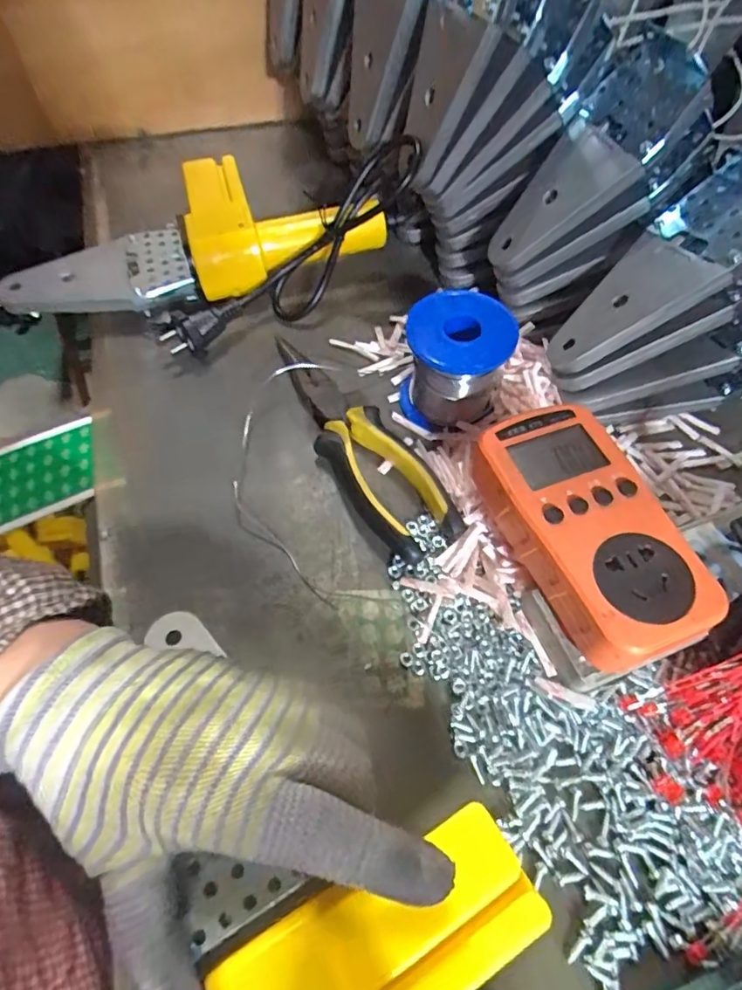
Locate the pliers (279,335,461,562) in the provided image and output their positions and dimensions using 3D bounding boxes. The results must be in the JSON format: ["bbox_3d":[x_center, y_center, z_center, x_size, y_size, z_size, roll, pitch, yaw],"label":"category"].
[{"bbox_3d":[-0.004,-0.032,0.316,0.053,0.024,0.157,-28,63,-16],"label":"pliers"}]

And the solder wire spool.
[{"bbox_3d":[0.050,-0.078,0.319,0.059,0.063,0.052,9,59,4],"label":"solder wire spool"}]

